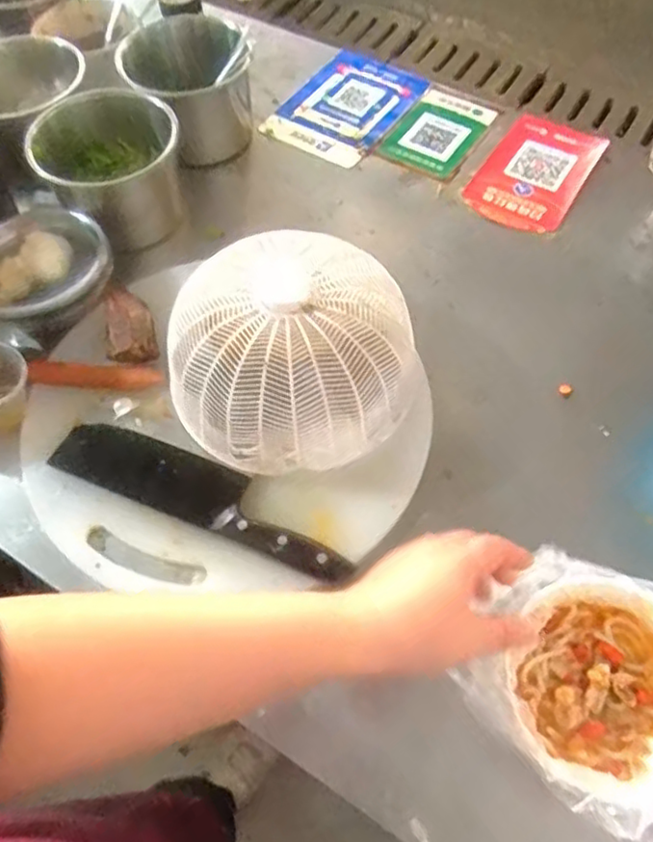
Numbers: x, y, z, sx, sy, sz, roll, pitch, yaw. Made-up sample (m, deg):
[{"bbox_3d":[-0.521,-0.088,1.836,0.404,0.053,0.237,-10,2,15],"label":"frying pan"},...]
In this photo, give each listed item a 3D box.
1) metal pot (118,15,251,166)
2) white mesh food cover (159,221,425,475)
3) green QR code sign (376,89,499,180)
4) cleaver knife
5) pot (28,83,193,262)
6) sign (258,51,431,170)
[{"bbox_3d":[-0.155,-0.400,0.815,0.131,0.115,0.150,-28,63,-13],"label":"metal pot"},{"bbox_3d":[-0.032,-0.069,0.602,0.224,0.090,0.209,-16,60,-6],"label":"white mesh food cover"},{"bbox_3d":[0.145,-0.372,0.864,0.104,0.008,0.152,31,66,19],"label":"green QR code sign"},{"bbox_3d":[-0.110,0.062,0.588,0.291,0.023,0.062,21,63,14],"label":"cleaver knife"},{"bbox_3d":[-0.235,-0.281,0.750,0.143,0.132,0.142,-1,60,2],"label":"pot"},{"bbox_3d":[0.028,-0.420,0.893,0.148,0.010,0.200,32,68,15],"label":"sign"}]

